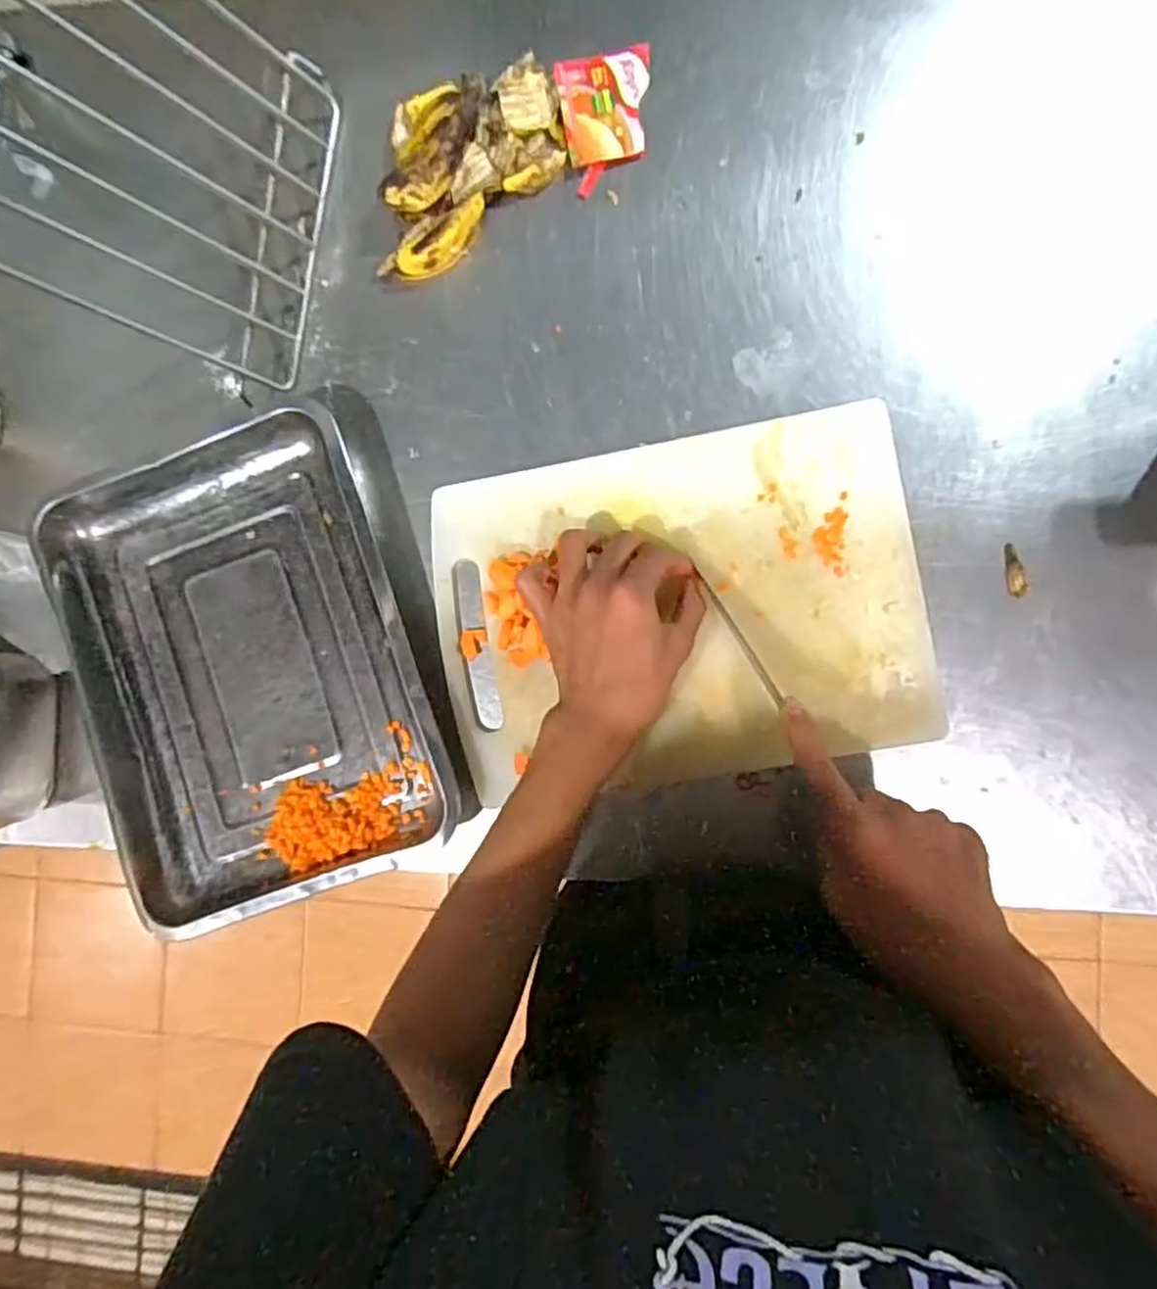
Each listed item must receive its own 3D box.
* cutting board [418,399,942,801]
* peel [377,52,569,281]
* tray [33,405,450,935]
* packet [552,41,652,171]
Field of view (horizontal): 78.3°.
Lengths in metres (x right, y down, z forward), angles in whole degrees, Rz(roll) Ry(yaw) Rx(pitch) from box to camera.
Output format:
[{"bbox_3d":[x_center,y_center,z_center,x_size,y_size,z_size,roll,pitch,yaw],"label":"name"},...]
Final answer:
[{"bbox_3d":[0.075,-0.027,0.506,0.318,0.014,0.238,-10,87,6],"label":"cutting board"},{"bbox_3d":[-0.085,-0.364,0.530,0.153,0.035,0.134,-16,86,6],"label":"peel"},{"bbox_3d":[-0.246,0.015,0.535,0.264,0.040,0.349,-20,86,6],"label":"tray"},{"bbox_3d":[0.022,-0.403,0.532,0.068,0.006,0.077,-8,87,6],"label":"packet"}]

